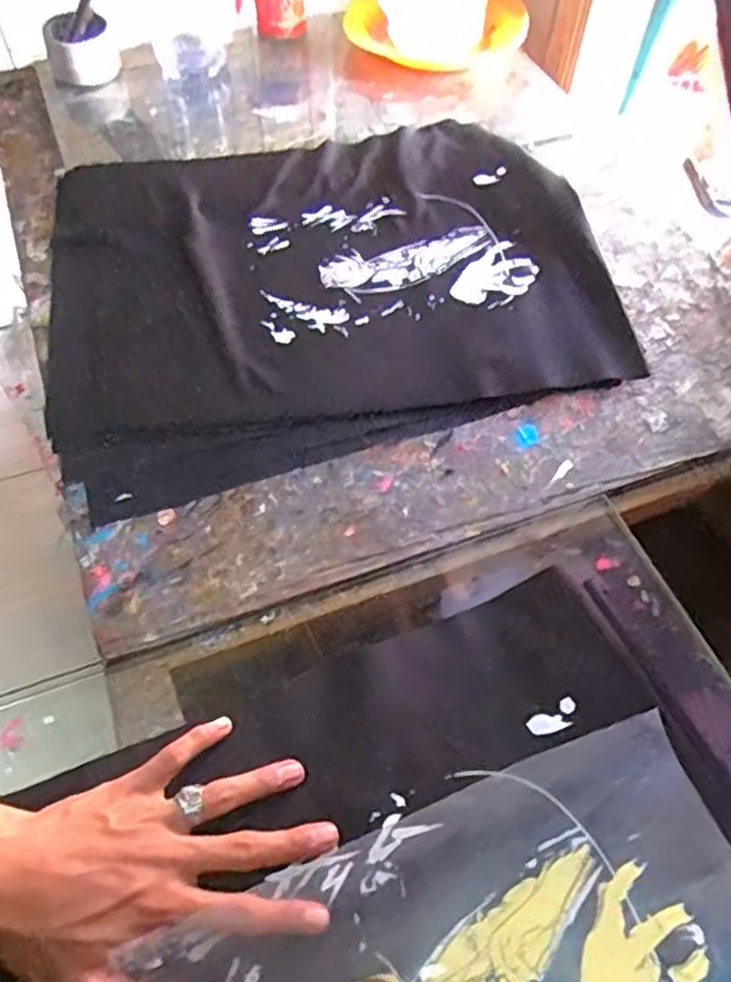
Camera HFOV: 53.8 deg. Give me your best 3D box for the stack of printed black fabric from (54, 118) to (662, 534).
[{"bbox_3d":[-0.037,-0.199,0.658,0.488,0.027,0.384,-16,60,-12],"label":"stack of printed black fabric"}]

